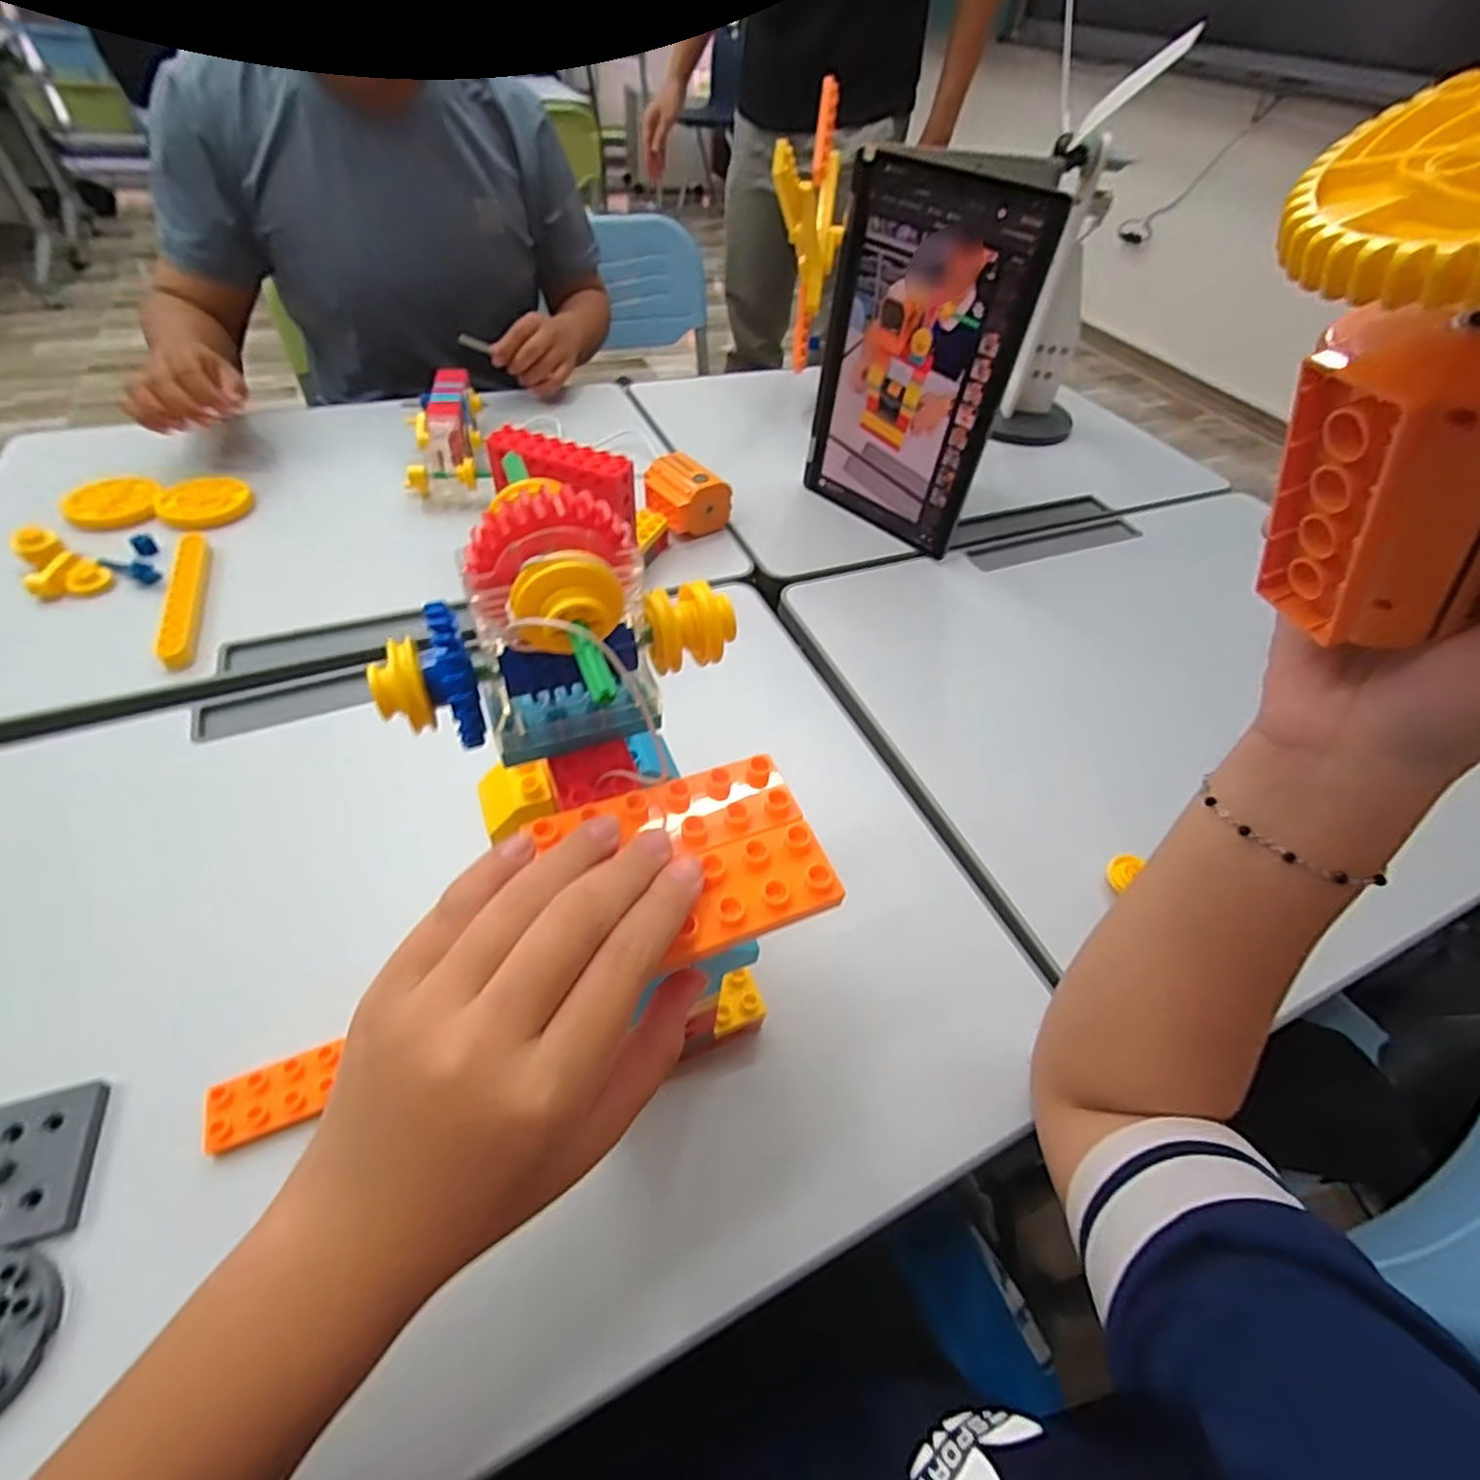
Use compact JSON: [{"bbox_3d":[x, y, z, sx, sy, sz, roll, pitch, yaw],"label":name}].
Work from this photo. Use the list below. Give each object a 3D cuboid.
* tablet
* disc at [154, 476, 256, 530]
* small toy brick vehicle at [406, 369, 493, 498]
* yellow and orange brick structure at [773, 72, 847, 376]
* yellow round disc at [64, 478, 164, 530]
[{"bbox_3d":[0.163,-0.354,0.631,0.205,0.308,0.010,39,57,24],"label":"tablet"},{"bbox_3d":[-0.539,-0.237,0.656,0.080,0.018,0.079,3,50,-3],"label":"disc"},{"bbox_3d":[-0.325,-0.340,0.731,0.085,0.061,0.210,-9,52,-13],"label":"small toy brick vehicle"},{"bbox_3d":[0.091,-0.618,0.812,0.063,0.234,0.208,17,50,8],"label":"yellow and orange brick structure"},{"bbox_3d":[-0.624,-0.238,0.656,0.075,0.017,0.075,3,50,-3],"label":"yellow round disc"}]

